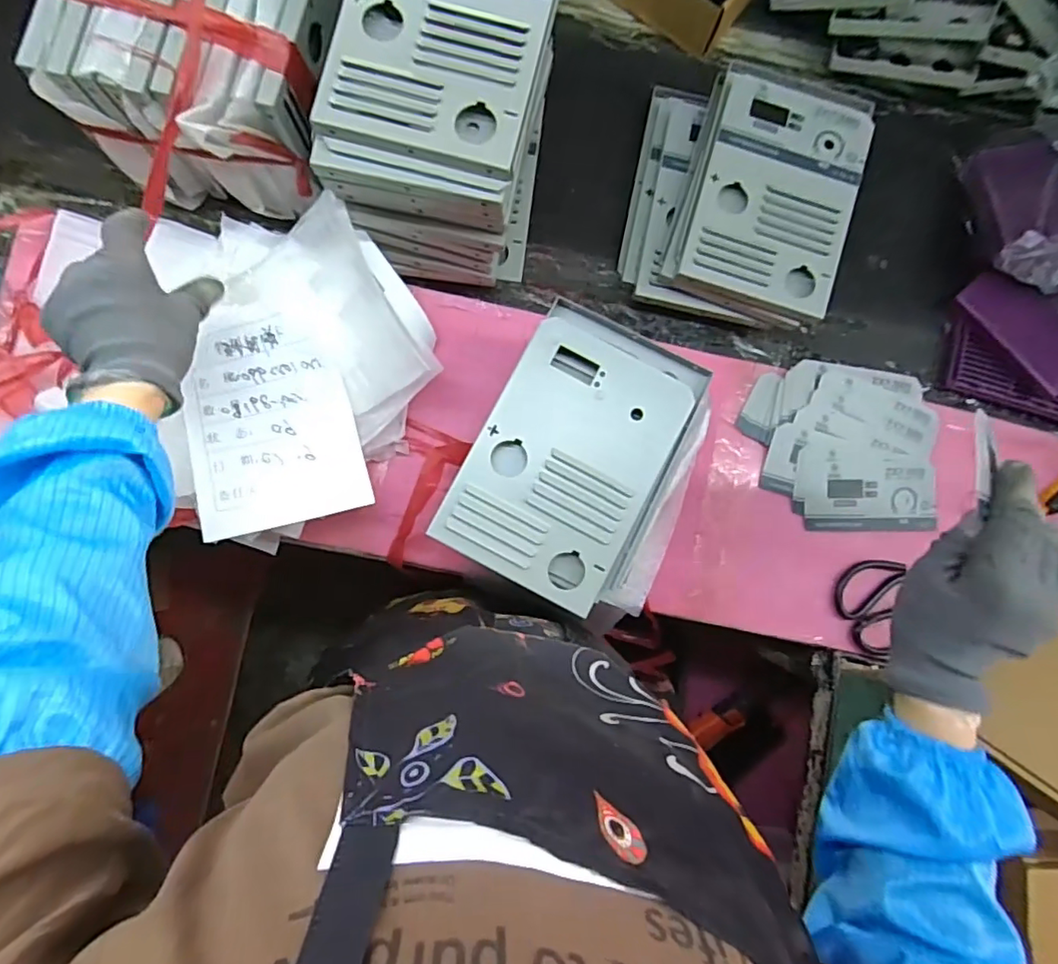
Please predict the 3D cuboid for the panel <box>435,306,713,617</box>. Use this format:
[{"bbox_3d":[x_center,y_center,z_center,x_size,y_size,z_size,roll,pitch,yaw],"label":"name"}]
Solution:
[{"bbox_3d":[0.042,-0.022,0.488,0.159,0.012,0.232,27,84,-1],"label":"panel"}]

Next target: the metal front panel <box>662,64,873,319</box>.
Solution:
[{"bbox_3d":[0.242,-0.295,0.575,0.157,0.021,0.237,16,84,-2],"label":"metal front panel"}]

